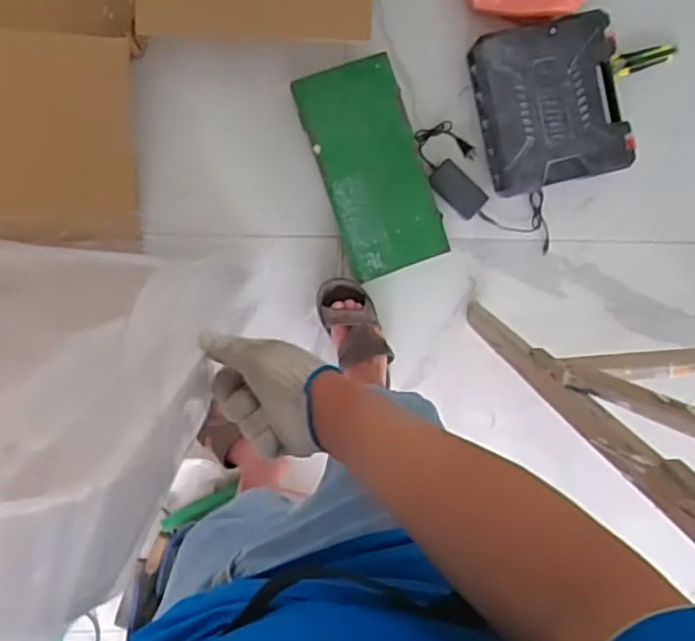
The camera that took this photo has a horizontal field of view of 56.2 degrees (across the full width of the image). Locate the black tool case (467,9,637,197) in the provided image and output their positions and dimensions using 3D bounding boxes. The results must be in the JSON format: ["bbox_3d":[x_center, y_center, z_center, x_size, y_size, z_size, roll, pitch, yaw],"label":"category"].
[{"bbox_3d":[0.417,-0.432,1.289,0.301,0.084,0.307,-14,97,-4],"label":"black tool case"}]

